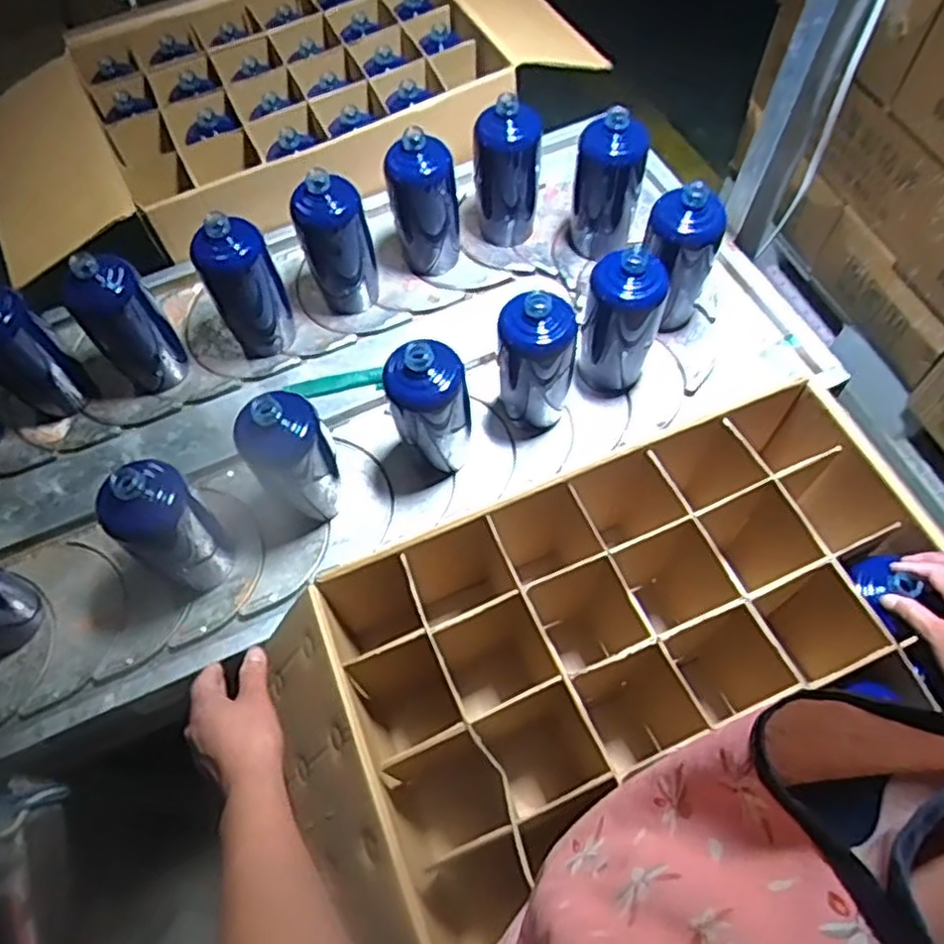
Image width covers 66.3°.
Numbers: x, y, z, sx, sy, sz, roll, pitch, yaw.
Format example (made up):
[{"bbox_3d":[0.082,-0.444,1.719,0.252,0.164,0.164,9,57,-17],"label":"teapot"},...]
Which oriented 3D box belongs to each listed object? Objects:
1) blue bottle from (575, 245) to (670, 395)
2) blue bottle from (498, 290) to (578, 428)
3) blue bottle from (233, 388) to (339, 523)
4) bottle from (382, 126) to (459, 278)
[{"bbox_3d":[0.168,-0.170,0.814,0.083,0.172,0.079,1,63,-2],"label":"blue bottle"},{"bbox_3d":[0.070,-0.126,0.794,0.086,0.185,0.076,13,63,5],"label":"blue bottle"},{"bbox_3d":[-0.181,-0.010,0.735,0.081,0.172,0.066,-23,66,-13],"label":"blue bottle"},{"bbox_3d":[-0.059,-0.339,0.904,0.071,0.178,0.069,-36,70,-18],"label":"bottle"}]

